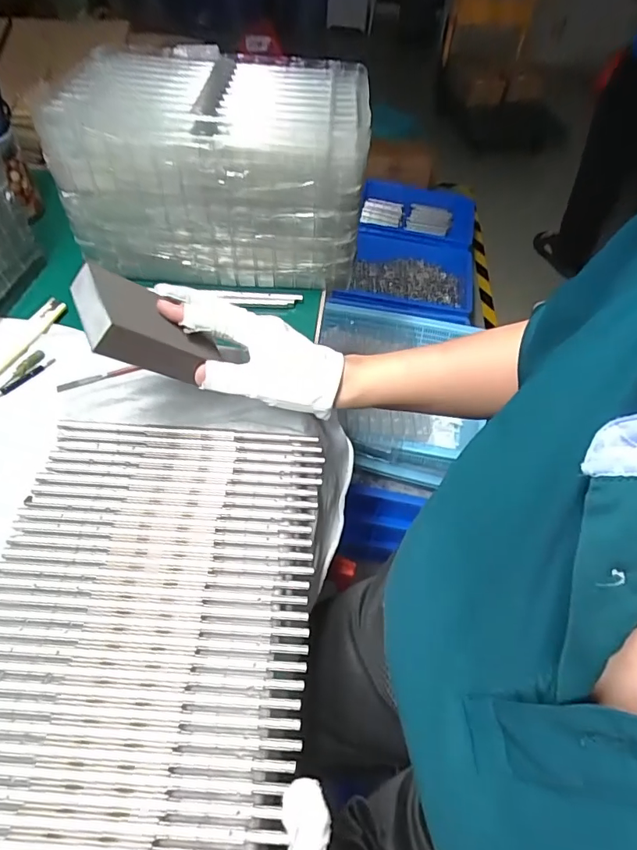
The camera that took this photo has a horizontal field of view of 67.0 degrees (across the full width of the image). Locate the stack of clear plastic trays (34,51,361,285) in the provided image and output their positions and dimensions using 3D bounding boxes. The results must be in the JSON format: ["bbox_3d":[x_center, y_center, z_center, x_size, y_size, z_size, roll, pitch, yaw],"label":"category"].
[{"bbox_3d":[-0.100,-0.259,0.504,0.277,0.164,0.164,2,53,-4],"label":"stack of clear plastic trays"}]

